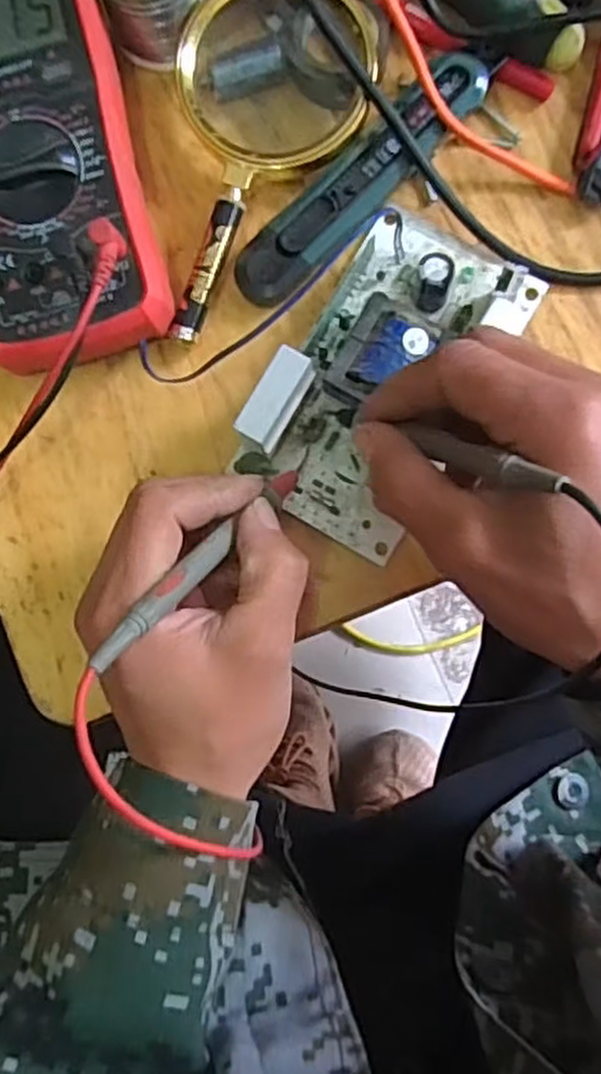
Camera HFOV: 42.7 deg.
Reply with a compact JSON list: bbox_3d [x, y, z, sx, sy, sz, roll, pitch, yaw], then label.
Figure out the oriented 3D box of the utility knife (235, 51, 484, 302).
[{"bbox_3d":[0.027,-0.165,0.353,0.144,0.016,0.034,-43,83,-1],"label":"utility knife"}]

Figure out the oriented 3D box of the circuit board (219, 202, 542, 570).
[{"bbox_3d":[0.038,-0.075,0.336,0.083,0.044,0.147,33,85,7],"label":"circuit board"}]

